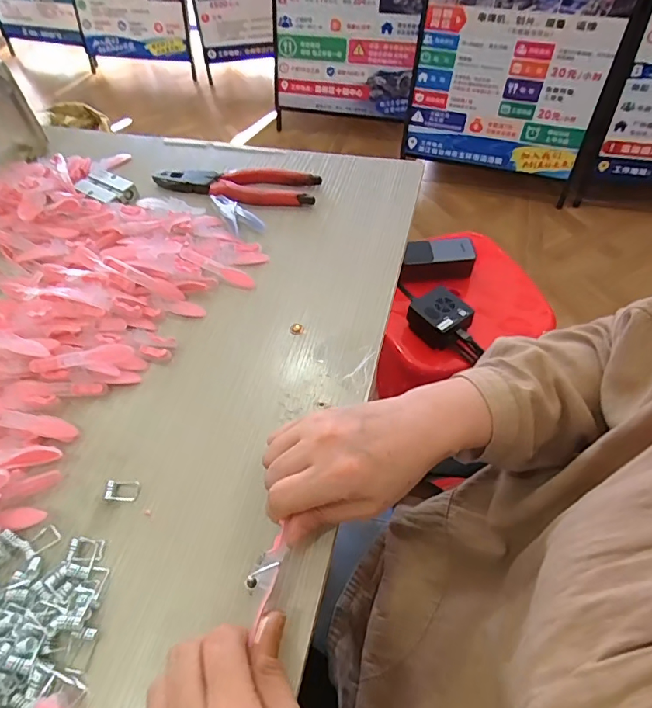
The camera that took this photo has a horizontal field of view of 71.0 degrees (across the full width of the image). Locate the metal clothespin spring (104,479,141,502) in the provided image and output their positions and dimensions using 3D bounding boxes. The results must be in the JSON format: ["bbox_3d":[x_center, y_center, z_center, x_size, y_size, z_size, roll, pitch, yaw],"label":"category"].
[{"bbox_3d":[-0.143,0.096,0.322,0.022,0.006,0.014,0,55,3],"label":"metal clothespin spring"}]

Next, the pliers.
[{"bbox_3d":[-0.103,-0.191,0.509,0.186,0.016,0.045,6,55,7],"label":"pliers"}]

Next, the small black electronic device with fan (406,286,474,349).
[{"bbox_3d":[0.174,-0.057,0.702,0.077,0.037,0.079,-35,60,-20],"label":"small black electronic device with fan"}]

